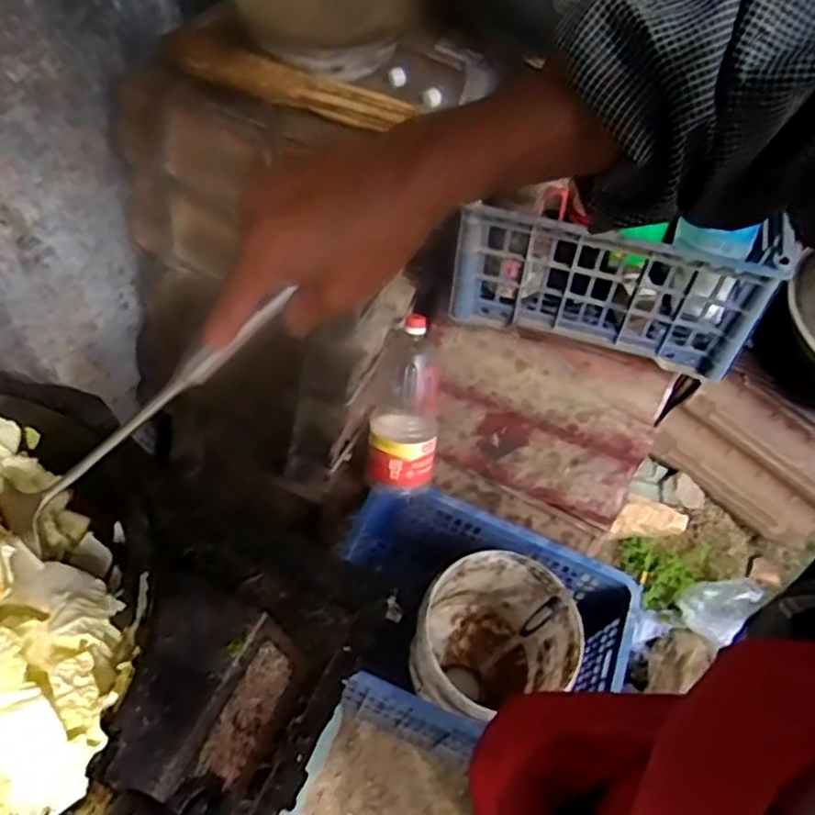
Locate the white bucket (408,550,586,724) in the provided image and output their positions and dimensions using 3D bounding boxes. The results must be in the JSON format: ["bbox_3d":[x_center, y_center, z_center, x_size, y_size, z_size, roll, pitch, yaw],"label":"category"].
[{"bbox_3d":[0.140,0.435,1.229,0.273,0.286,0.263,-21,58,-18],"label":"white bucket"}]

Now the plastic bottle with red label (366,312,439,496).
[{"bbox_3d":[-0.001,-0.009,1.172,0.115,0.298,0.107,6,13,0],"label":"plastic bottle with red label"}]

